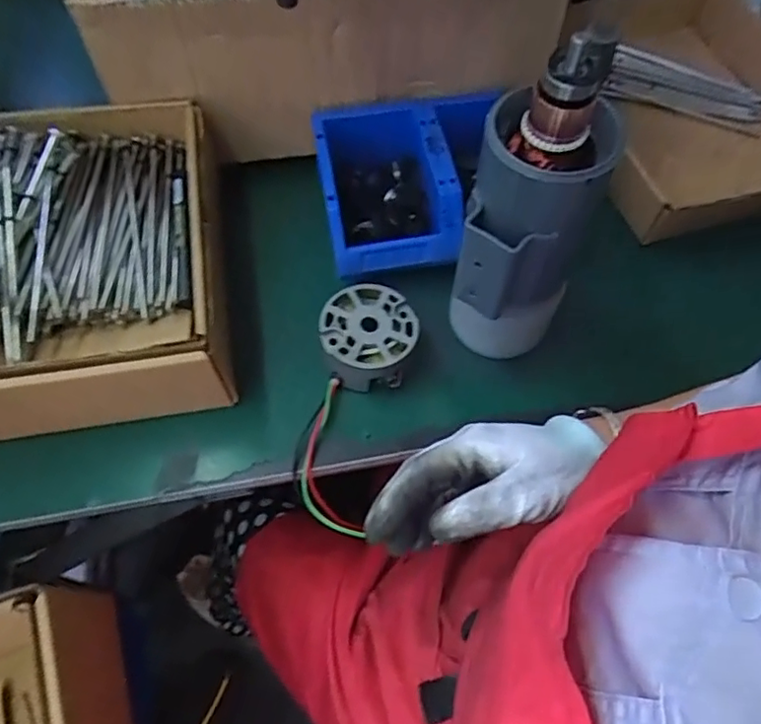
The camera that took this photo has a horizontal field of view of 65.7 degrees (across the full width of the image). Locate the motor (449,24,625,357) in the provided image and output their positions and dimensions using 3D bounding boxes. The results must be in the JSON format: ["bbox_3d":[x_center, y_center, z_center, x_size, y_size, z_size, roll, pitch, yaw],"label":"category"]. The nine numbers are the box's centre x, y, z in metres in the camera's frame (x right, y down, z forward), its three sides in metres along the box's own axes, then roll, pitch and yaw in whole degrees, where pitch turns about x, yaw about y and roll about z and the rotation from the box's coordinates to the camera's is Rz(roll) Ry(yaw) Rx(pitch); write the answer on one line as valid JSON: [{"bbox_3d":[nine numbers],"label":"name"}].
[{"bbox_3d":[0.100,-0.088,0.401,0.080,0.244,0.072,14,61,7],"label":"motor"}]

